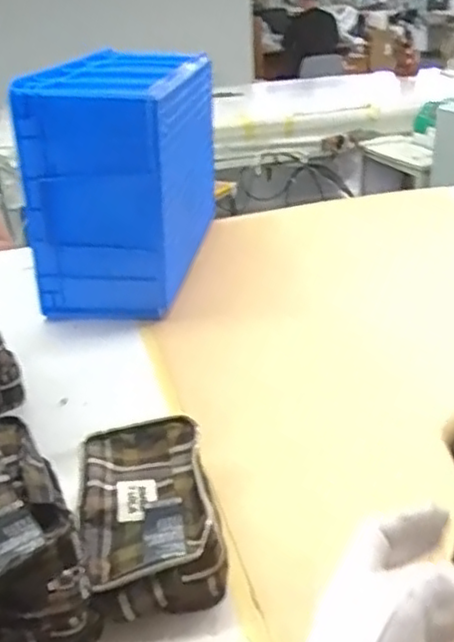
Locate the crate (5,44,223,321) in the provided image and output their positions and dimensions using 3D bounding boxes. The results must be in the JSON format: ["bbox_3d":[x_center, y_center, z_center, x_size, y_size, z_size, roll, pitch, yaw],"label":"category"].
[{"bbox_3d":[-0.163,-0.260,1.170,0.229,0.354,0.453,1,27,8],"label":"crate"}]

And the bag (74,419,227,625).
[{"bbox_3d":[-0.072,0.172,0.611,0.119,0.056,0.210,-9,27,-11],"label":"bag"}]

